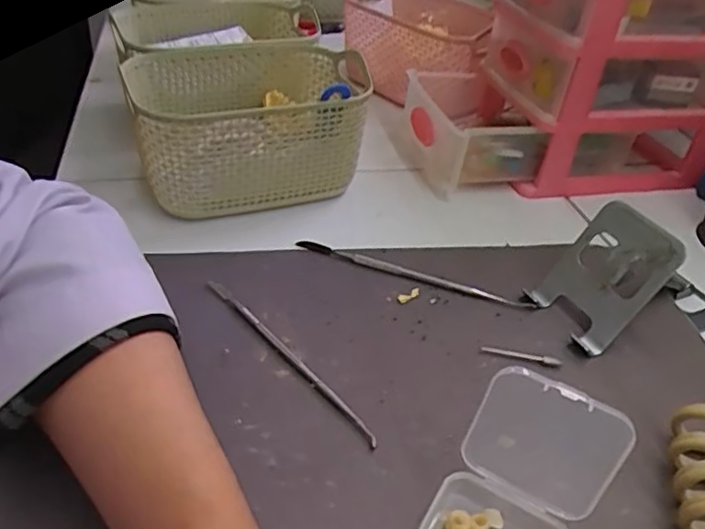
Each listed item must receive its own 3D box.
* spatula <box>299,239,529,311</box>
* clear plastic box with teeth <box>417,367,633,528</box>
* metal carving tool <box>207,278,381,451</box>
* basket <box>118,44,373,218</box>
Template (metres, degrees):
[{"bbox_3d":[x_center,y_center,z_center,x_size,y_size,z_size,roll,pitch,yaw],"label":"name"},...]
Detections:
[{"bbox_3d":[0.039,0.005,0.403,0.155,0.006,0.011,14,38,13],"label":"spatula"},{"bbox_3d":[0.064,0.089,0.239,0.058,0.071,0.087,25,42,25],"label":"clear plastic box with teeth"},{"bbox_3d":[-0.036,0.048,0.334,0.006,0.006,0.145,-26,46,-33],"label":"metal carving tool"},{"bbox_3d":[-0.079,-0.108,0.475,0.160,0.090,0.150,-8,39,-16],"label":"basket"}]

